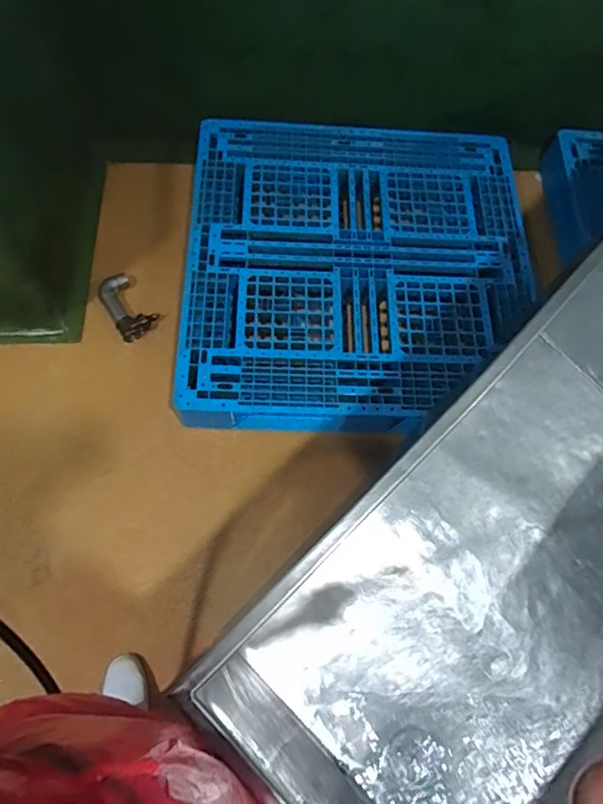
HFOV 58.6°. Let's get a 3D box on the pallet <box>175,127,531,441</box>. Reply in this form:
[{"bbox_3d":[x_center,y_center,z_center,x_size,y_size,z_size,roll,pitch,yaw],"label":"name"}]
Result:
[{"bbox_3d":[0.188,-0.469,1.701,1.082,0.132,1.127,0,70,3],"label":"pallet"}]

